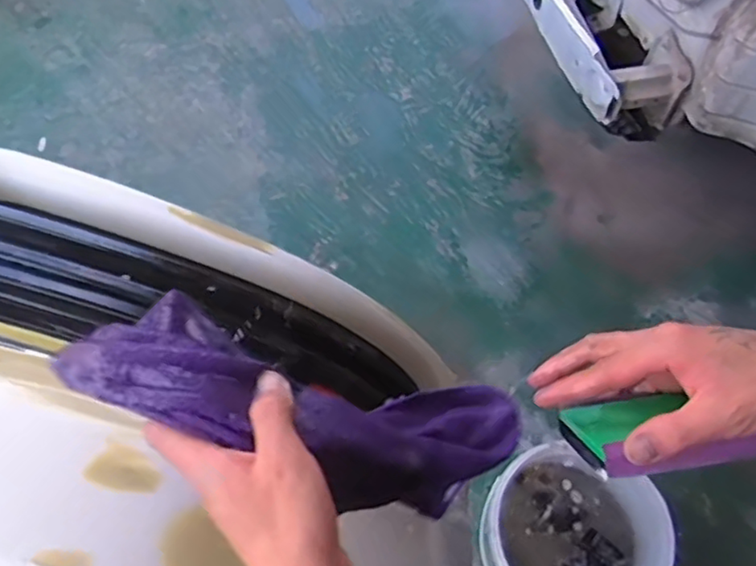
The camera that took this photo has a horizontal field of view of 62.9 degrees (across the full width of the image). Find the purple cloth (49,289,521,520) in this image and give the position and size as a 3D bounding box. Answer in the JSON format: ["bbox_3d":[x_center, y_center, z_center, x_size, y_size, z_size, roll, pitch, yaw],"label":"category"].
[{"bbox_3d":[-0.039,0.077,0.381,0.284,0.055,0.096,19,65,-17],"label":"purple cloth"}]

